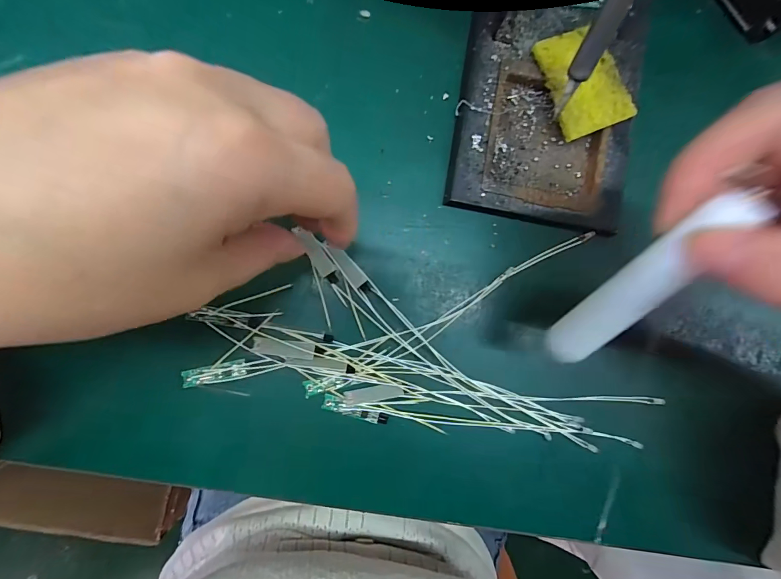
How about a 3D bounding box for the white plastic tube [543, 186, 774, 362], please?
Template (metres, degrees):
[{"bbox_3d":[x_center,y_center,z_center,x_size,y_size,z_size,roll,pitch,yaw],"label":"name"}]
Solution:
[{"bbox_3d":[0.097,0.001,0.149,0.016,0.094,0.017,21,44,-6],"label":"white plastic tube"}]

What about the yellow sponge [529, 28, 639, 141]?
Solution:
[{"bbox_3d":[0.108,-0.115,0.208,0.040,0.006,0.055,-23,97,-1],"label":"yellow sponge"}]

